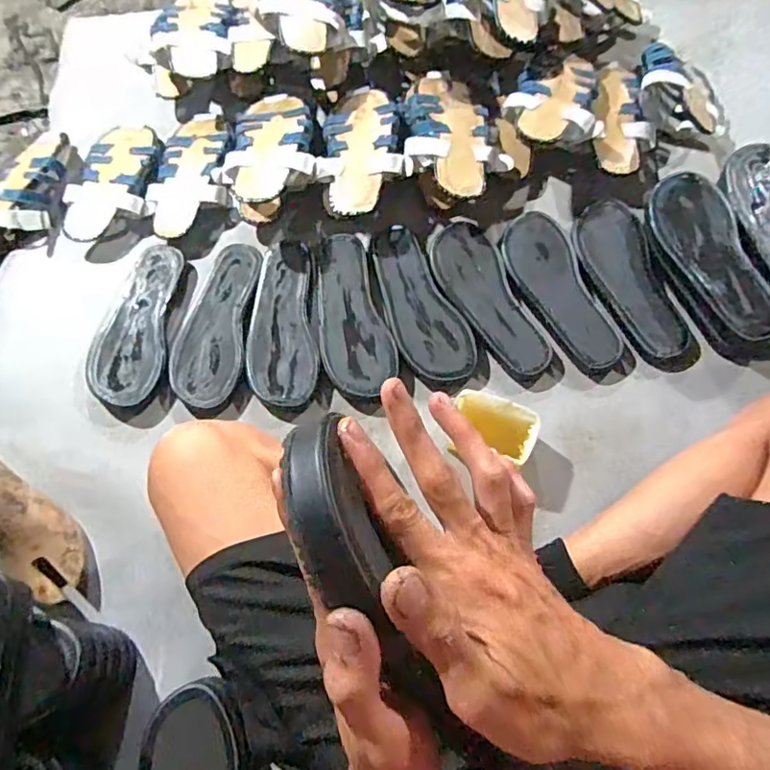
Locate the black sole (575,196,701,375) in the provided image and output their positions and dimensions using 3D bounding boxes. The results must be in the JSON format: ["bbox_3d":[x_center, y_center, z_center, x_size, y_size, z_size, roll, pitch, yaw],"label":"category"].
[{"bbox_3d":[0.318,-0.131,0.722,0.087,0.017,0.245,-17,73,-2],"label":"black sole"}]

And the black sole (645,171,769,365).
[{"bbox_3d":[0.415,-0.150,0.703,0.106,0.049,0.263,-19,73,-3],"label":"black sole"}]

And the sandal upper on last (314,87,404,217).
[{"bbox_3d":[-0.033,-0.321,0.773,0.111,0.060,0.225,-1,73,3],"label":"sandal upper on last"}]

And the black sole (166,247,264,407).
[{"bbox_3d":[-0.222,-0.085,0.734,0.091,0.032,0.235,5,73,5],"label":"black sole"}]

